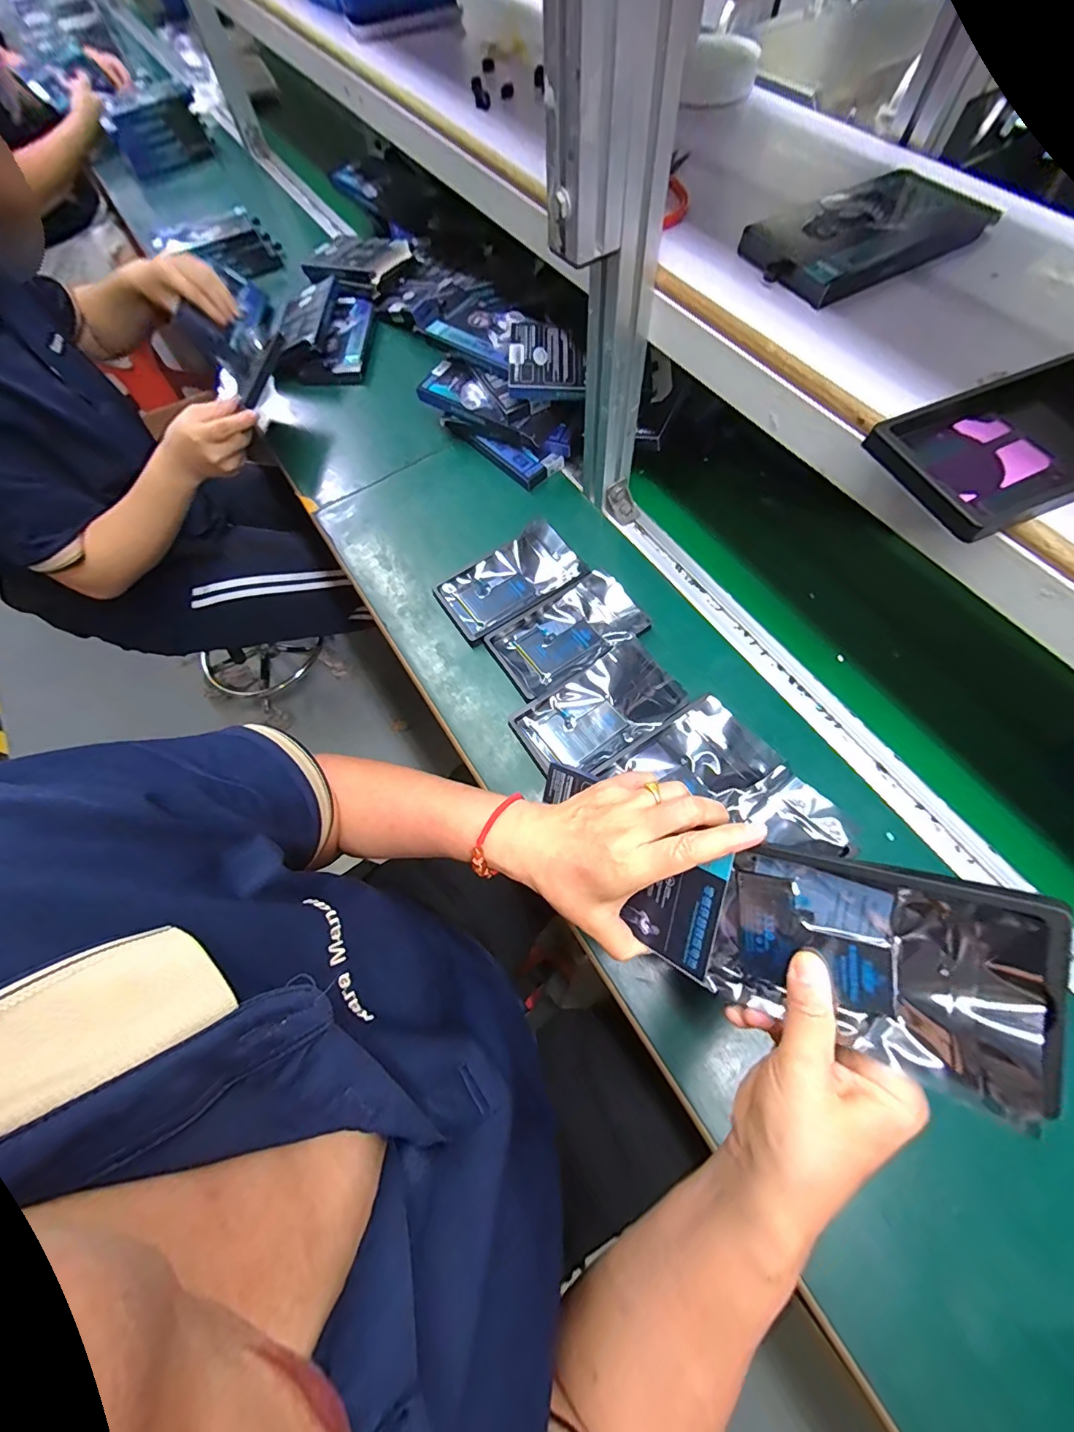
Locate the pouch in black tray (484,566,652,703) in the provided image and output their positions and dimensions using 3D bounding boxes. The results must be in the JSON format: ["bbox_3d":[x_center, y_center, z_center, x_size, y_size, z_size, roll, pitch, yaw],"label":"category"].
[{"bbox_3d":[0.031,-0.090,0.522,0.155,0.021,0.095,-31,68,-10],"label":"pouch in black tray"}]

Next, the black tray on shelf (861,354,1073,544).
[{"bbox_3d":[0.299,-0.166,0.297,0.160,0.016,0.092,-22,67,-7],"label":"black tray on shelf"}]

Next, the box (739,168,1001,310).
[{"bbox_3d":[0.264,-0.384,0.387,0.186,0.020,0.093,-25,68,-8],"label":"box"}]

